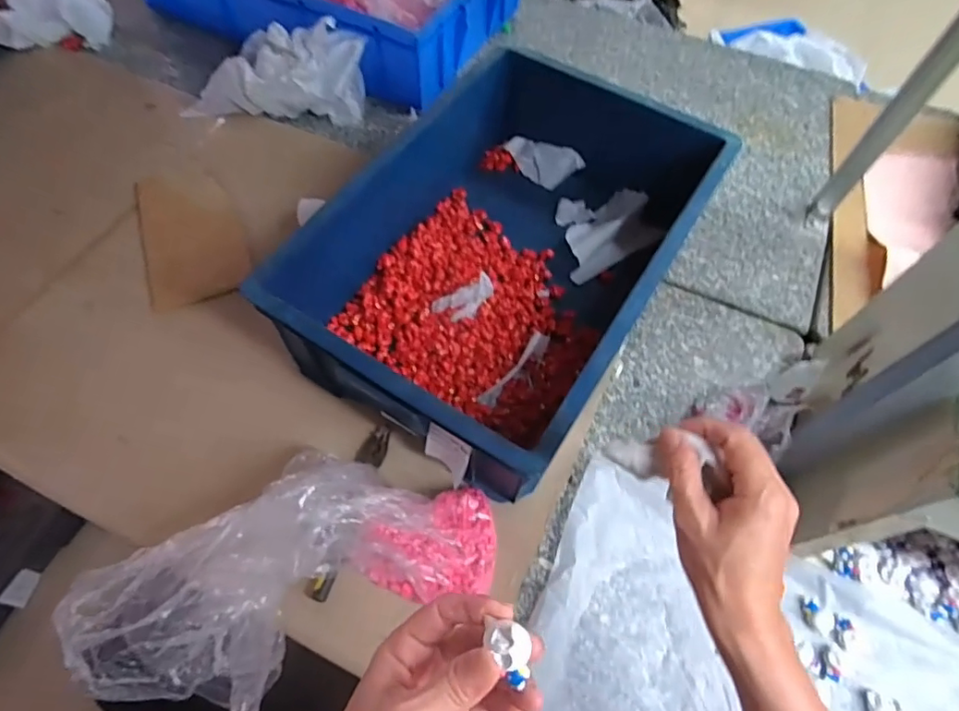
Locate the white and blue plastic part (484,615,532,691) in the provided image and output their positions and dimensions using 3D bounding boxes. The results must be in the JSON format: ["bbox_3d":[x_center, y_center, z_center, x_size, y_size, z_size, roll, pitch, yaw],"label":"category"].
[{"bbox_3d":[0.015,0.146,0.269,0.021,0.017,0.027,6,62,2],"label":"white and blue plastic part"}]

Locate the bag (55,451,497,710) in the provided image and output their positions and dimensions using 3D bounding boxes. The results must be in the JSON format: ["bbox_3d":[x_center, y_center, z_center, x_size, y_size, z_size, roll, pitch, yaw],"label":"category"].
[{"bbox_3d":[-0.156,0.208,0.505,0.386,0.132,0.176,-7,61,-24],"label":"bag"}]

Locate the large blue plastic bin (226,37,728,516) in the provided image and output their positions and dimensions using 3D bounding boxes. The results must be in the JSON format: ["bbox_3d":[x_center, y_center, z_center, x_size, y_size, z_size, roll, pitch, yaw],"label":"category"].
[{"bbox_3d":[0.037,-0.127,0.695,0.347,0.185,0.513,30,66,14],"label":"large blue plastic bin"}]

